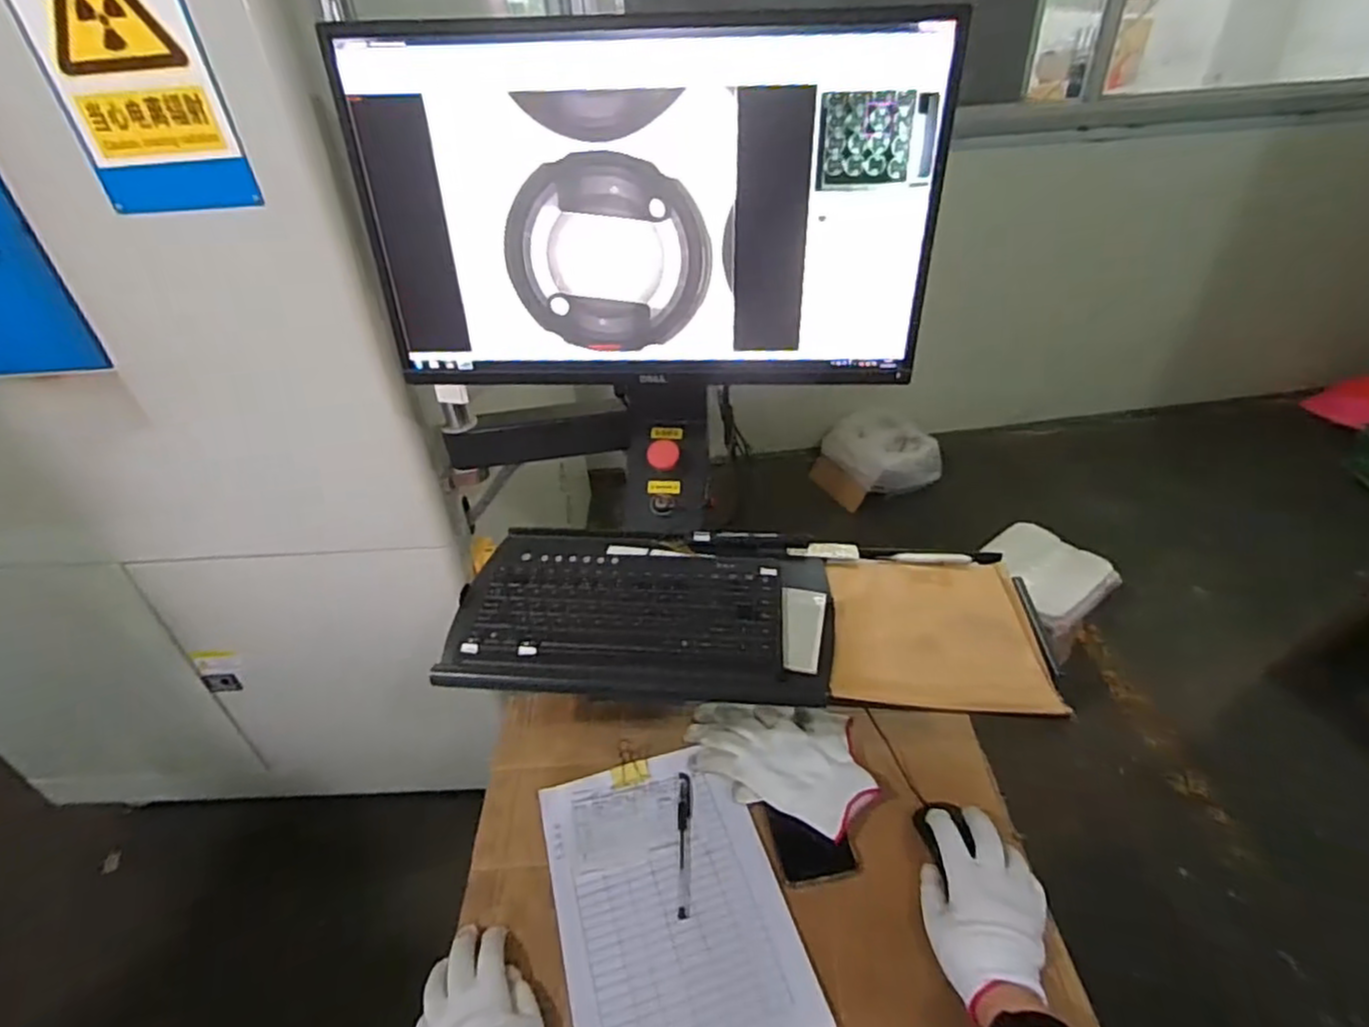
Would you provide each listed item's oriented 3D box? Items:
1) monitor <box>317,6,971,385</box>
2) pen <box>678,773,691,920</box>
[{"bbox_3d":[-0.036,-0.287,0.669,0.548,0.315,0.073,0,38,4],"label":"monitor"},{"bbox_3d":[0.000,0.338,0.701,0.013,0.006,0.149,-2,38,2],"label":"pen"}]

